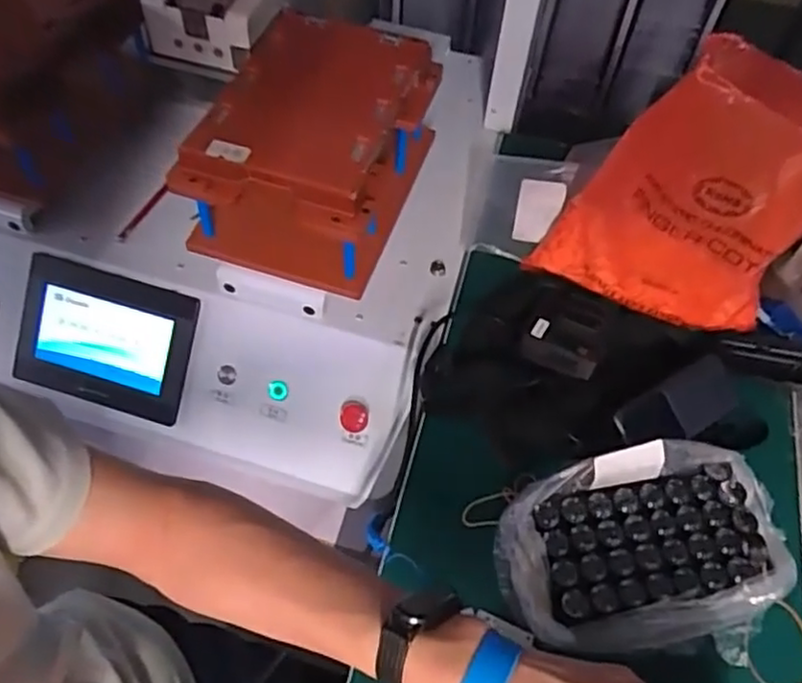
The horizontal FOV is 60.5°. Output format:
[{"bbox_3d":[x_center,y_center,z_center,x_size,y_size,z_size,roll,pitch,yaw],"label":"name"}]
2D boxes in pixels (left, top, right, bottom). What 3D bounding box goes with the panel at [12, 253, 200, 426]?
[{"bbox_3d":[-0.318,-0.002,0.736,0.187,0.011,0.139,16,95,2],"label":"panel"}]

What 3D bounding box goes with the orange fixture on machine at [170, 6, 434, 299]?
[{"bbox_3d":[-0.091,-0.208,0.727,0.196,0.137,0.254,15,55,7],"label":"orange fixture on machine"}]

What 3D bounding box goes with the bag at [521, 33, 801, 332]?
[{"bbox_3d":[0.277,-0.161,0.670,0.227,0.231,0.169,22,57,12],"label":"bag"}]

